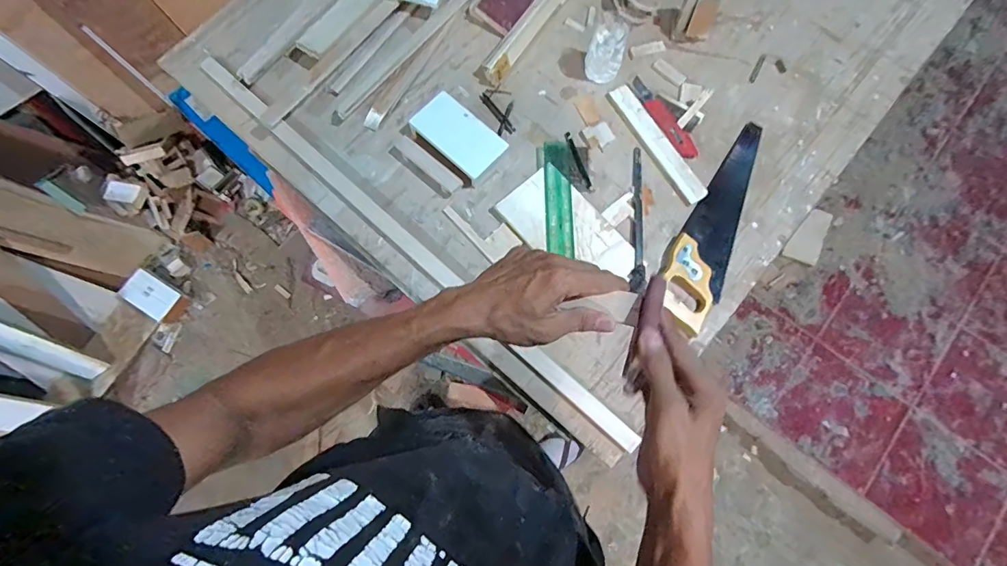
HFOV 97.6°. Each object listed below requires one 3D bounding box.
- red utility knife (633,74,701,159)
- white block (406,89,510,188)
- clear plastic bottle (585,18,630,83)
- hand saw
[{"bbox_3d":[0.292,-0.302,0.802,0.035,0.013,0.179,-33,76,-7],"label":"red utility knife"},{"bbox_3d":[-0.081,-0.256,0.778,0.164,0.041,0.092,42,80,11],"label":"white block"},{"bbox_3d":[0.187,-0.422,0.803,0.065,0.081,0.073,18,76,6],"label":"clear plastic bottle"},{"bbox_3d":[0.375,-0.109,0.762,0.098,0.028,0.410,28,77,9],"label":"hand saw"}]

